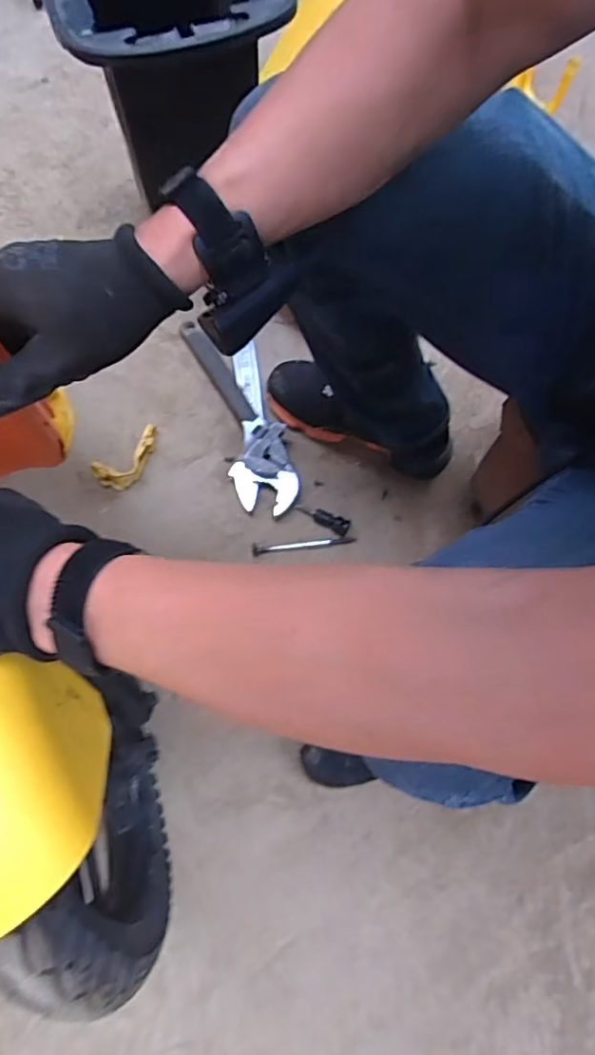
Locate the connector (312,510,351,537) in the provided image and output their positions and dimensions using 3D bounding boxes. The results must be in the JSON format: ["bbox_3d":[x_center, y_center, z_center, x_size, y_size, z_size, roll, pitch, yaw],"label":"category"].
[{"bbox_3d":[0.046,-0.008,0.769,0.051,0.013,0.024,24,73,6],"label":"connector"}]

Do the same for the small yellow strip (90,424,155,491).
[{"bbox_3d":[-0.230,-0.094,0.776,0.104,0.028,0.056,-34,76,-12],"label":"small yellow strip"}]

